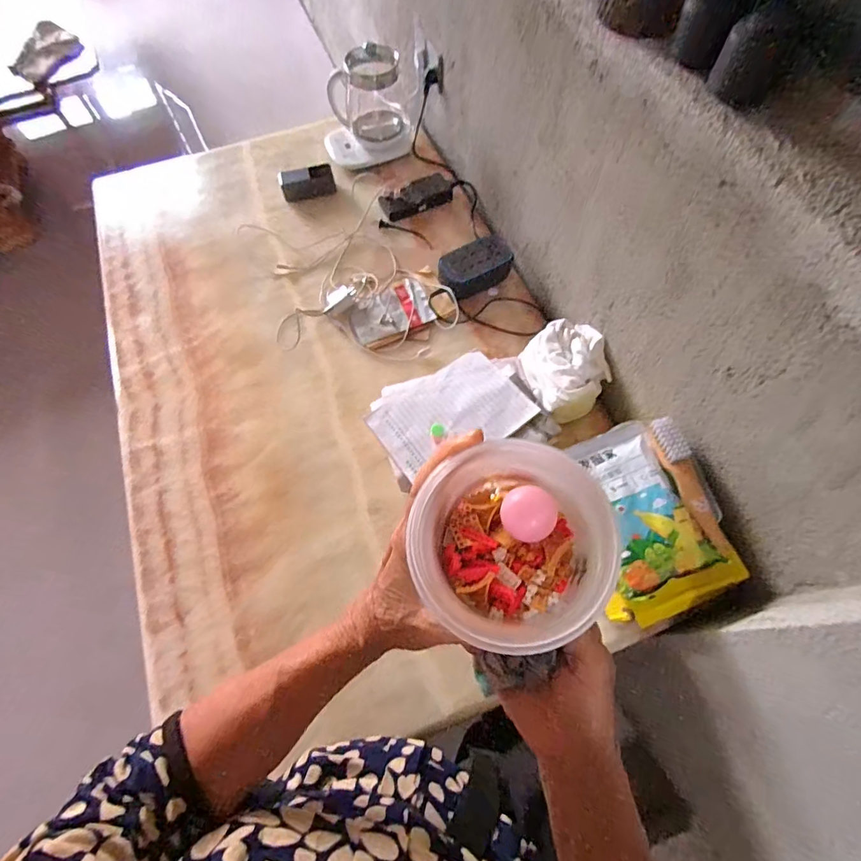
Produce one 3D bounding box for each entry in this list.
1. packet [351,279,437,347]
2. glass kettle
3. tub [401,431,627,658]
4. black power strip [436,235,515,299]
[{"bbox_3d":[-0.083,-0.246,0.977,0.164,0.007,0.112,-26,66,-9],"label":"packet"},{"bbox_3d":[-0.158,-0.770,1.112,0.219,0.181,0.157,-9,65,-1],"label":"glass kettle"},{"bbox_3d":[0.040,0.062,0.246,0.094,0.080,0.096,-1,65,3],"label":"tub"},{"bbox_3d":[0.094,-0.338,0.973,0.149,0.059,0.091,-30,67,-10],"label":"black power strip"}]

